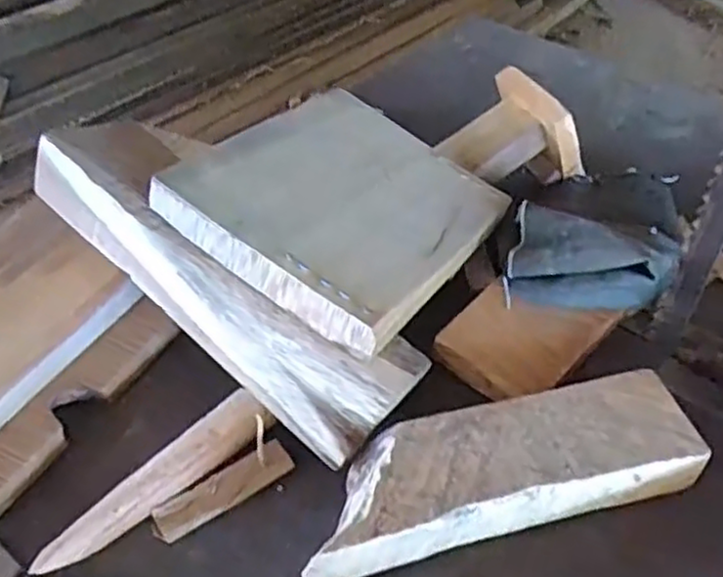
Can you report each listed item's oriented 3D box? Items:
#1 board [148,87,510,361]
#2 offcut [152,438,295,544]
[{"bbox_3d":[-0.008,-0.050,0.415,0.144,0.023,0.169,35,42,11],"label":"board"},{"bbox_3d":[-0.067,0.097,0.347,0.069,0.013,0.017,-26,51,-27],"label":"offcut"}]

